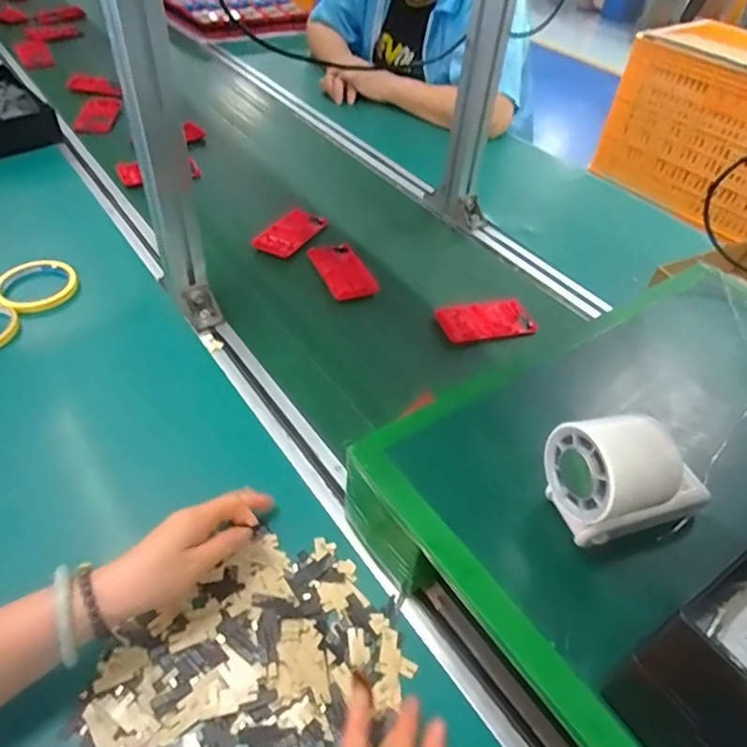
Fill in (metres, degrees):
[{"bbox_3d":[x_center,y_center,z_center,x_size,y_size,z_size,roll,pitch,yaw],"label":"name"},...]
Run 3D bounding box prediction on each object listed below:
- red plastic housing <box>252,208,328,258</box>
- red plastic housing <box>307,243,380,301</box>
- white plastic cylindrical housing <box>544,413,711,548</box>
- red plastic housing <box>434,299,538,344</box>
[{"bbox_3d":[-0.124,-0.203,0.823,0.057,0.020,0.114,25,49,18],"label":"red plastic housing"},{"bbox_3d":[-0.041,-0.139,0.768,0.068,0.011,0.113,-16,50,-20],"label":"red plastic housing"},{"bbox_3d":[0.177,0.069,0.387,0.116,0.098,0.060,-11,48,-17],"label":"white plastic cylindrical housing"},{"bbox_3d":[0.141,-0.068,0.724,0.119,0.009,0.060,-6,47,-11],"label":"red plastic housing"}]

